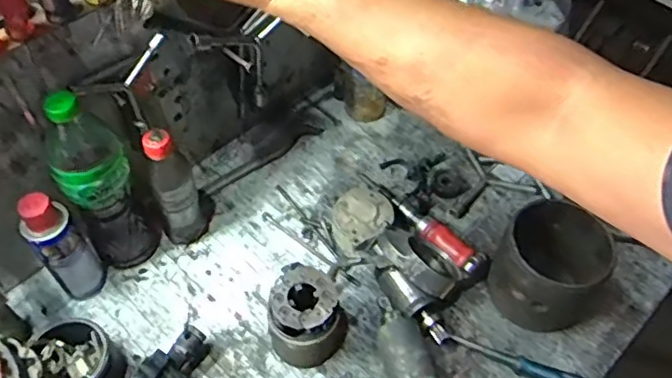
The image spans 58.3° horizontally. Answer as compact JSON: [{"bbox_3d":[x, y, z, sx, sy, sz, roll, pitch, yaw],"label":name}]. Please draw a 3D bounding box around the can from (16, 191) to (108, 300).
[{"bbox_3d":[-0.311,0.067,0.691,0.054,0.167,0.045,-28,59,-21],"label":"can"}]

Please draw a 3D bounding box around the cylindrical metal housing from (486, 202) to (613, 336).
[{"bbox_3d":[0.258,0.094,0.727,0.124,0.112,0.130,1,53,-1],"label":"cylindrical metal housing"}]

